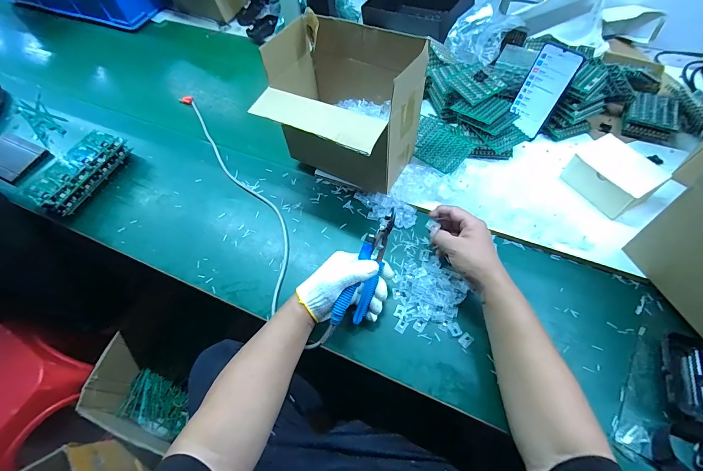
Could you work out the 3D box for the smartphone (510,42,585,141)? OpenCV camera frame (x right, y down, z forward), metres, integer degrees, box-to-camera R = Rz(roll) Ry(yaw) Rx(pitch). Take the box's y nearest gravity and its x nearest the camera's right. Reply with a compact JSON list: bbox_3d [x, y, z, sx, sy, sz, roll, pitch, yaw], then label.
[{"bbox_3d":[0.363,-0.274,0.639,0.011,0.150,0.076,-25,55,-37],"label":"smartphone"}]

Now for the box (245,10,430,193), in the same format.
[{"bbox_3d":[-0.019,-0.206,0.599,0.237,0.233,0.200,27,66,18],"label":"box"}]

